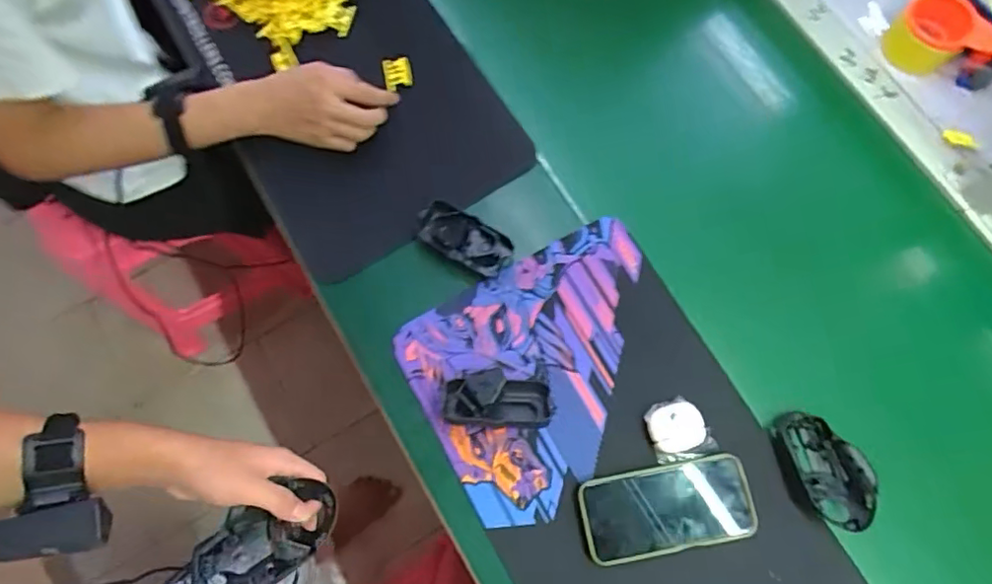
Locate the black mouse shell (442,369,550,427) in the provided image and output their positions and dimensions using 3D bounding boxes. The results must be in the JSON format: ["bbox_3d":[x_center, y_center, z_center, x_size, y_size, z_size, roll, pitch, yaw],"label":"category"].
[{"bbox_3d":[0.002,0.111,0.586,0.105,0.039,0.054,2,75,0],"label":"black mouse shell"}]

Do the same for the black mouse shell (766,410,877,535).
[{"bbox_3d":[0.335,0.178,0.586,0.070,0.041,0.115,-25,77,-7],"label":"black mouse shell"}]

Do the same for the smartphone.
[{"bbox_3d":[0.170,0.216,0.571,0.166,0.017,0.079,-10,76,-4],"label":"smartphone"}]

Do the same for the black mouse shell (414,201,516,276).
[{"bbox_3d":[-0.034,-0.059,0.642,0.109,0.020,0.049,28,77,6],"label":"black mouse shell"}]

